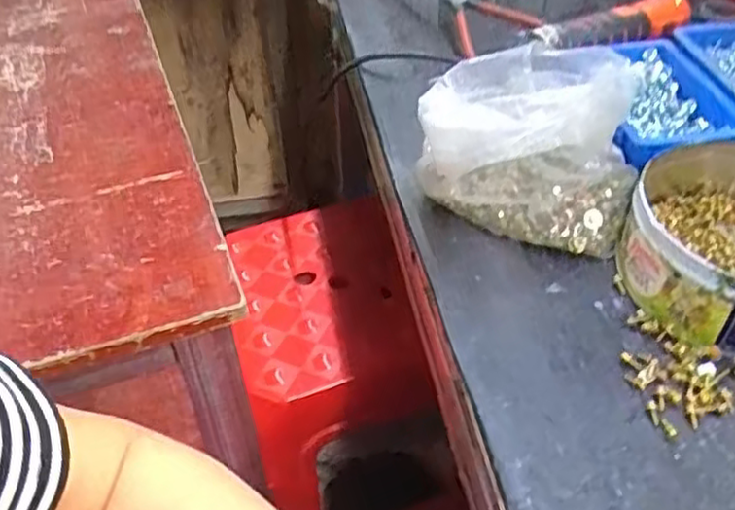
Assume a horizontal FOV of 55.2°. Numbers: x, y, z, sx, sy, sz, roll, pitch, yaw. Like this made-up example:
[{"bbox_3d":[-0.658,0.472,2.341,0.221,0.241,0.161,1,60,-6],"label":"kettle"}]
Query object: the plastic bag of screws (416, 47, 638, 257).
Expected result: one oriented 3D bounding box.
[{"bbox_3d":[0.115,-0.085,0.515,0.145,0.102,0.134,5,43,4],"label":"plastic bag of screws"}]

